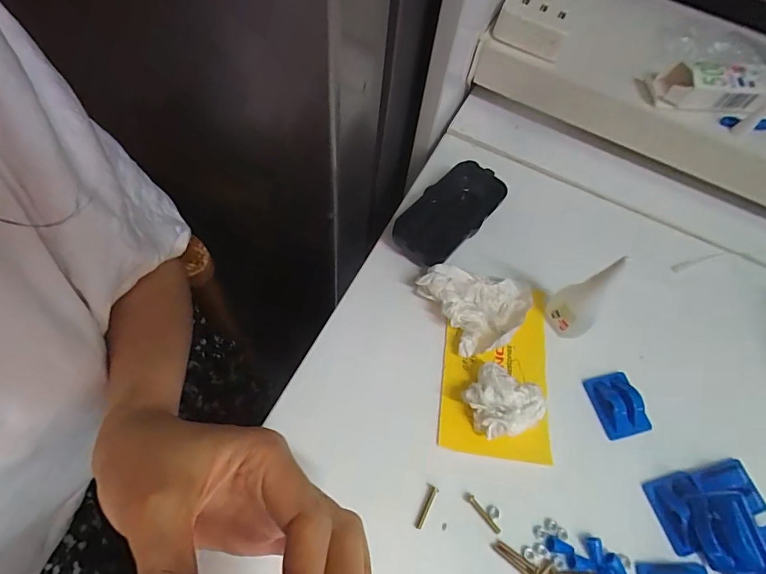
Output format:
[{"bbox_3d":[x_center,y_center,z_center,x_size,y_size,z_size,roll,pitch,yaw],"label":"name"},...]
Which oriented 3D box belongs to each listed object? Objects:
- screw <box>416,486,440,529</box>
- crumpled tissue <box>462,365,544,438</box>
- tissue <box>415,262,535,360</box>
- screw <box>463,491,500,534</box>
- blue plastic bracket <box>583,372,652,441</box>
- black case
[{"bbox_3d":[0.028,0.139,0.280,0.006,0.004,0.026,24,61,10],"label":"screw"},{"bbox_3d":[0.080,0.081,0.303,0.048,0.025,0.043,36,64,16],"label":"crumpled tissue"},{"bbox_3d":[0.077,0.009,0.342,0.075,0.028,0.075,-29,66,-19],"label":"tissue"},{"bbox_3d":[0.063,0.144,0.281,0.005,0.004,0.029,-35,68,-21],"label":"screw"},{"bbox_3d":[0.169,0.084,0.318,0.031,0.010,0.044,-13,61,-11],"label":"blue plastic bracket"},{"bbox_3d":[0.058,-0.060,0.379,0.052,0.033,0.101,39,64,17],"label":"black case"}]

